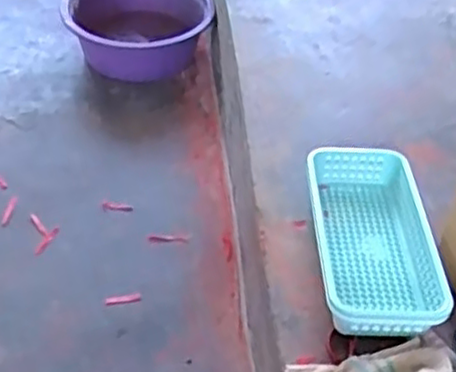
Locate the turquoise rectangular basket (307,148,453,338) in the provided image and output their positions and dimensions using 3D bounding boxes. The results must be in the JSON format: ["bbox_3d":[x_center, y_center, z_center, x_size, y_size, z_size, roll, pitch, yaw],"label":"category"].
[{"bbox_3d":[0.174,0.065,0.826,0.141,0.055,0.250,0,46,-2],"label":"turquoise rectangular basket"}]

